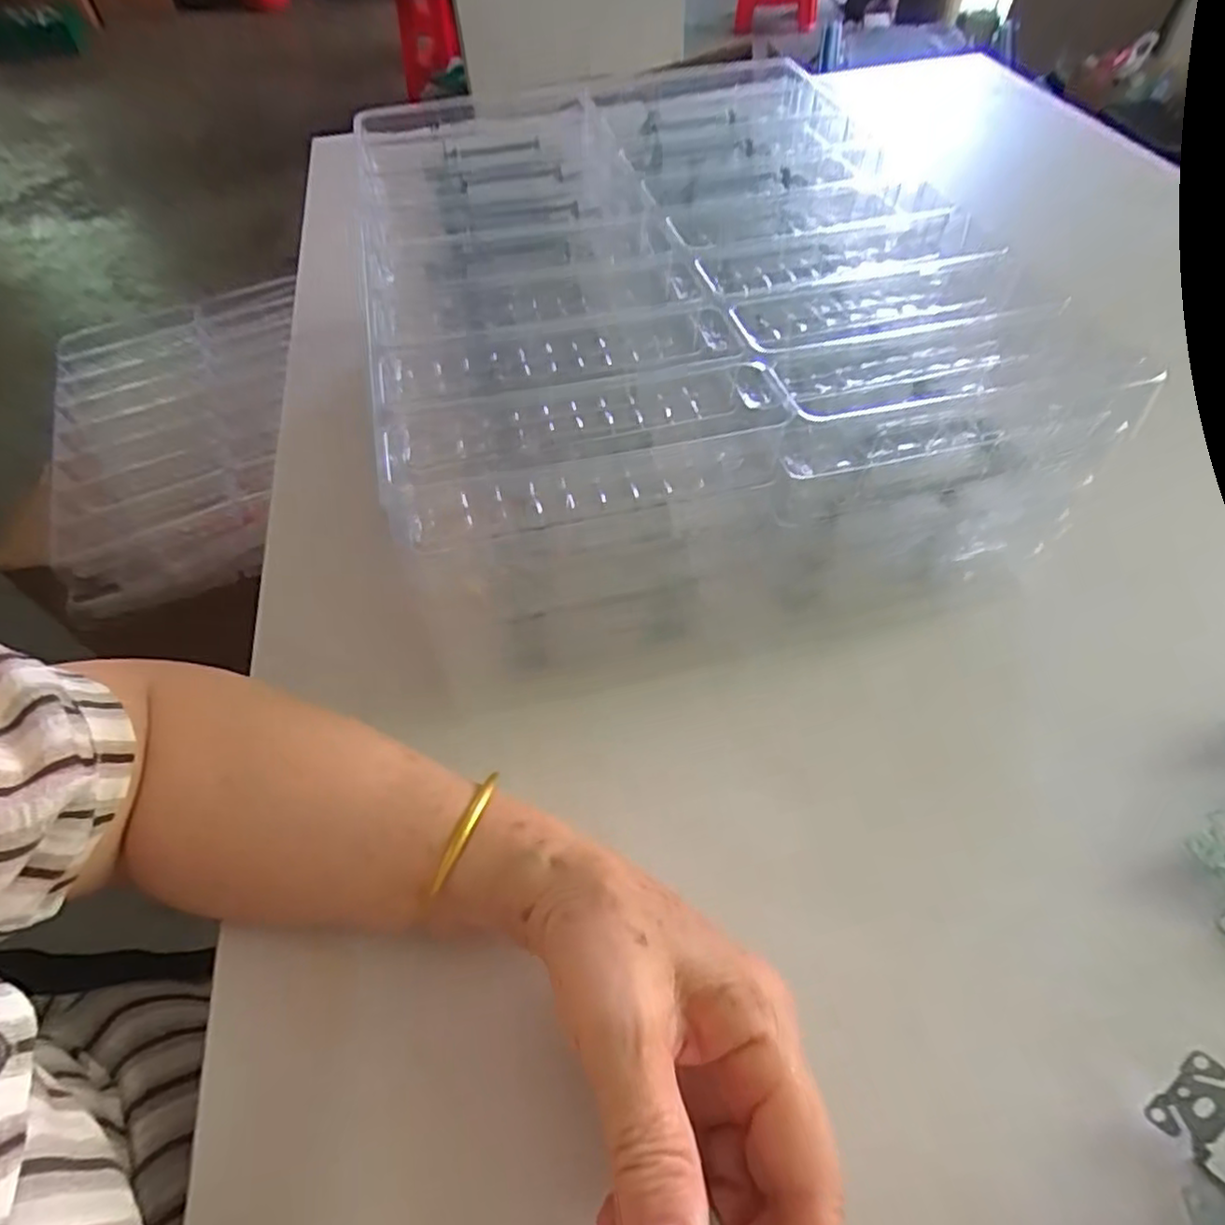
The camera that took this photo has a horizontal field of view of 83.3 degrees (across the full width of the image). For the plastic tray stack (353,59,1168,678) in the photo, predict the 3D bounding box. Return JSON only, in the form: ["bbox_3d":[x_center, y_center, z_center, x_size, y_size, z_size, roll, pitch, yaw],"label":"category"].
[{"bbox_3d":[0.029,-0.179,0.456,0.314,0.137,0.416,-10,54,-4],"label":"plastic tray stack"}]

